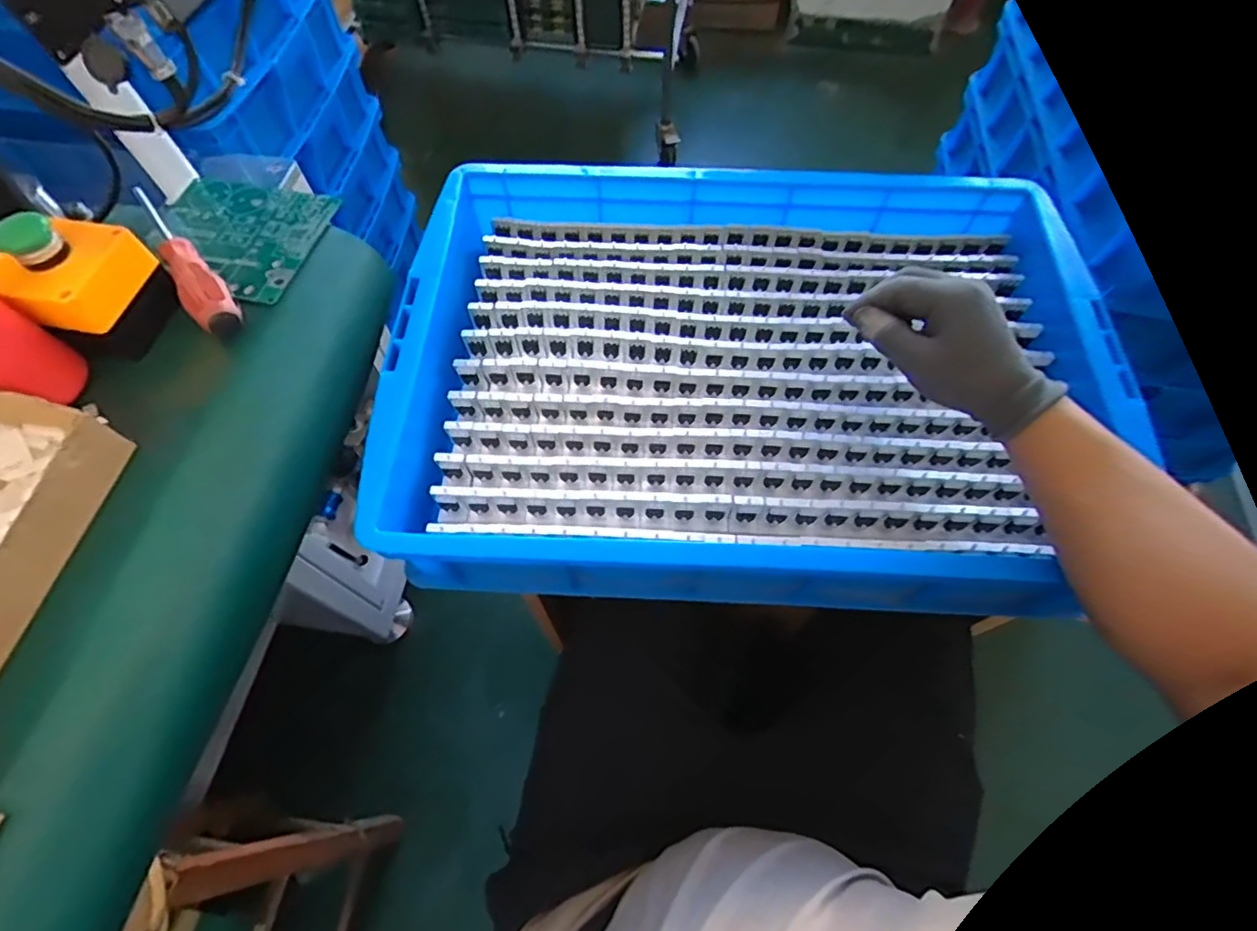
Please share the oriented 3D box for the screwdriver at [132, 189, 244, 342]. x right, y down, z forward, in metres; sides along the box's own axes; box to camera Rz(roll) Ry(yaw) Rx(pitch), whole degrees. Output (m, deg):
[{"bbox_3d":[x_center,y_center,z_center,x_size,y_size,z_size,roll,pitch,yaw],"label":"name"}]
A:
[{"bbox_3d":[-0.353,-0.162,0.474,0.031,0.039,0.189,-38,69,-18],"label":"screwdriver"}]

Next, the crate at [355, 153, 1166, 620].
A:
[{"bbox_3d":[0.113,-0.103,0.580,0.625,0.099,0.441,3,63,1],"label":"crate"}]

